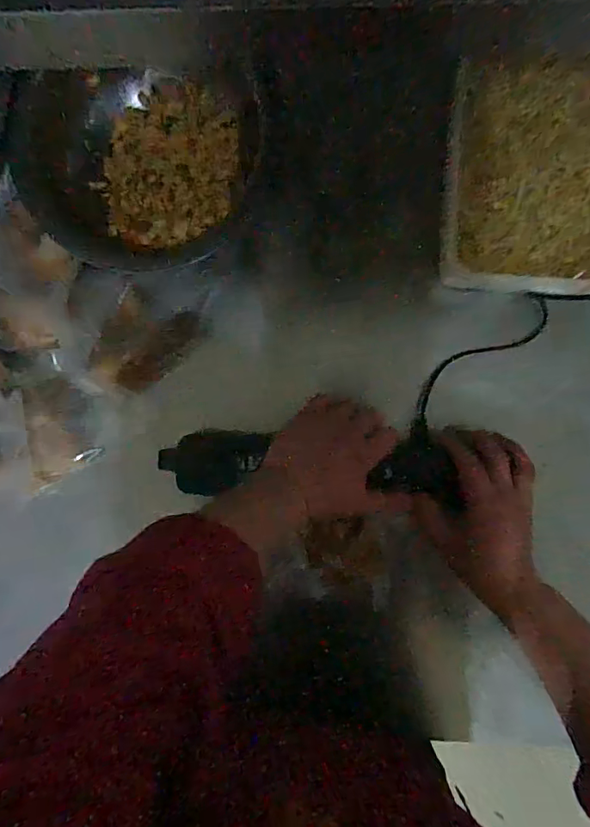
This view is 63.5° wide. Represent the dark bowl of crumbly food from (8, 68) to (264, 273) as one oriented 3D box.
[{"bbox_3d":[-0.157,-0.256,0.490,0.234,0.068,0.207,0,92,3],"label":"dark bowl of crumbly food"}]

